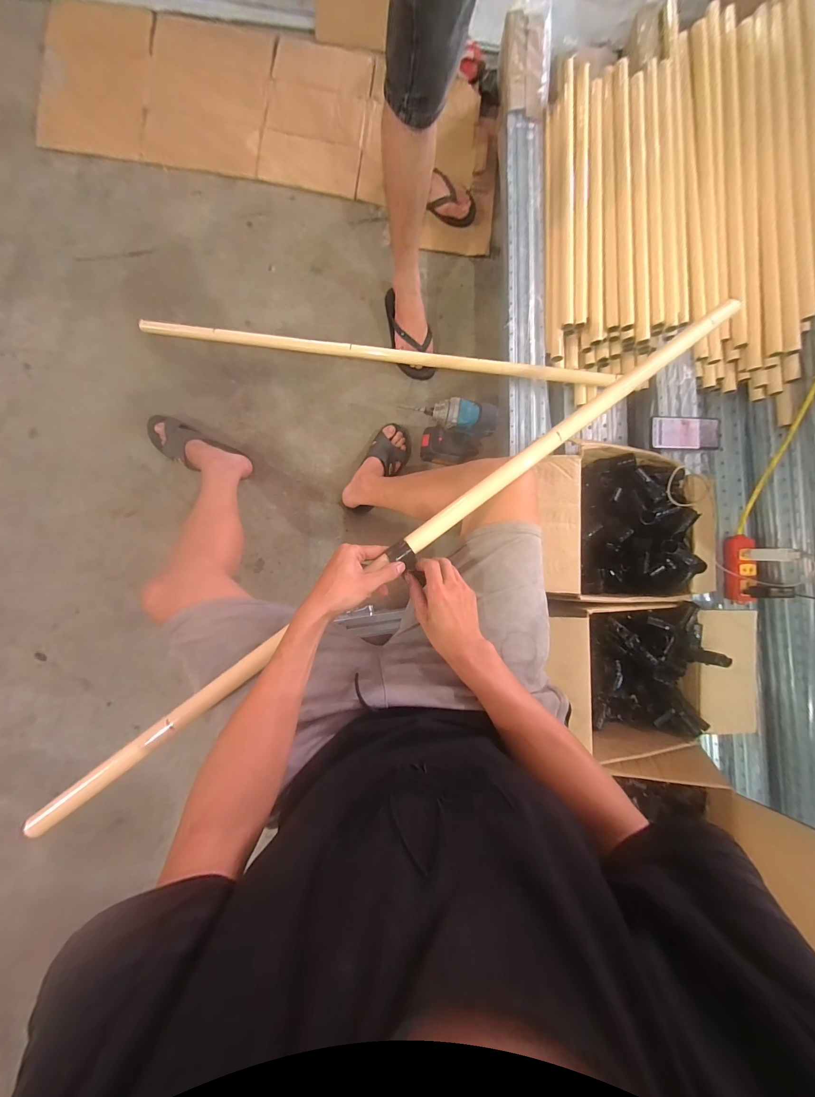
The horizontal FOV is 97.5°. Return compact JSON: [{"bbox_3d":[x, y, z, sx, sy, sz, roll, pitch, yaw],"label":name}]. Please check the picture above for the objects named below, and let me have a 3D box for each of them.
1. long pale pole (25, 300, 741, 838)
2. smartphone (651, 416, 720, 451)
[{"bbox_3d":[0.009,-0.008,0.485,1.127,0.028,0.033,-37,89,-4],"label":"long pale pole"},{"bbox_3d":[0.634,-0.263,0.815,0.150,0.010,0.071,2,105,3],"label":"smartphone"}]

